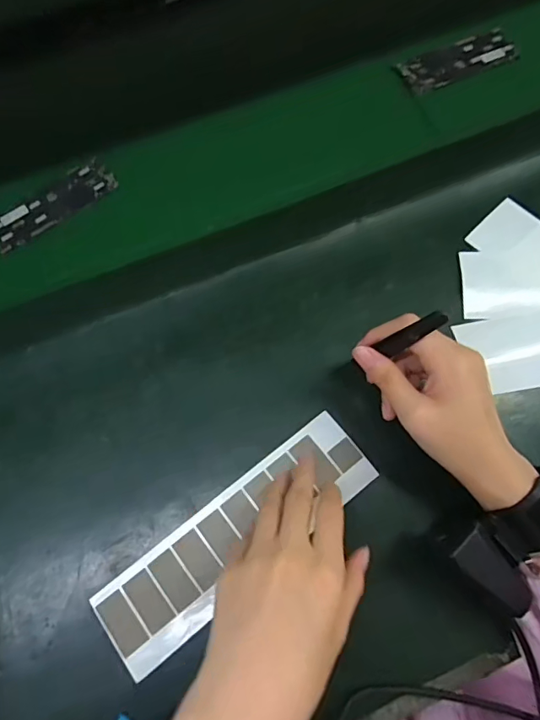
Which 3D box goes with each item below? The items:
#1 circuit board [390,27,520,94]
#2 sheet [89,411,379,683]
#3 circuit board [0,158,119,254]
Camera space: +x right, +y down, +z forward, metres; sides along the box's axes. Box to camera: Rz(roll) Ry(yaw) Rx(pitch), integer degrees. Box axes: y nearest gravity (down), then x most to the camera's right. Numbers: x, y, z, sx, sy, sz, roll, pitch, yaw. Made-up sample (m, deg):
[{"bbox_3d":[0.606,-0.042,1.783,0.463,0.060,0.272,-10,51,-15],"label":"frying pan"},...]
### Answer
[{"bbox_3d":[0.191,-0.308,0.491,0.122,0.012,0.047,-23,72,-7],"label":"circuit board"},{"bbox_3d":[-0.022,0.128,0.350,0.217,0.004,0.063,-37,74,-11],"label":"sheet"},{"bbox_3d":[-0.202,-0.144,0.445,0.119,0.005,0.037,-35,74,-10],"label":"circuit board"}]

